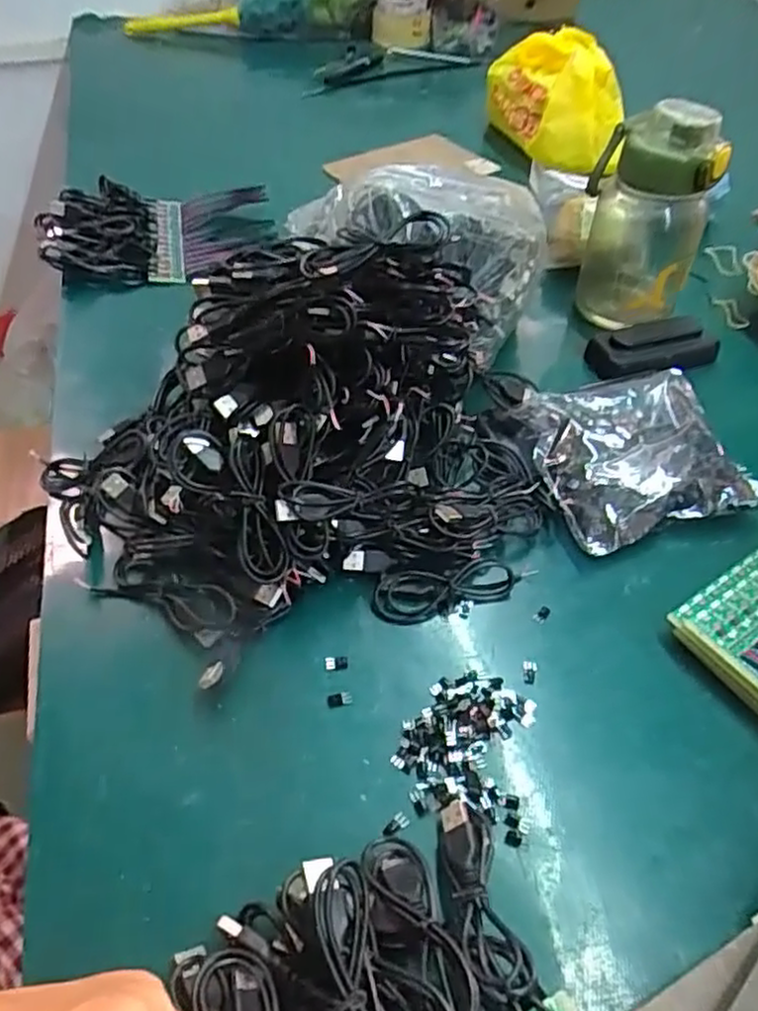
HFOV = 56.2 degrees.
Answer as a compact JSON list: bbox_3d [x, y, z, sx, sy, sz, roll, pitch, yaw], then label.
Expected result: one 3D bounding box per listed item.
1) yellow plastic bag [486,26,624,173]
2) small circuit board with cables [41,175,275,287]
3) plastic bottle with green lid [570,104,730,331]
[{"bbox_3d":[0.198,-0.458,0.799,0.147,0.114,0.098,6,49,5],"label":"yellow plastic bag"},{"bbox_3d":[-0.220,-0.268,0.701,0.224,0.042,0.154,-4,49,-4],"label":"small circuit board with cables"},{"bbox_3d":[0.215,-0.236,0.572,0.092,0.155,0.078,19,51,15],"label":"plastic bottle with green lid"}]

